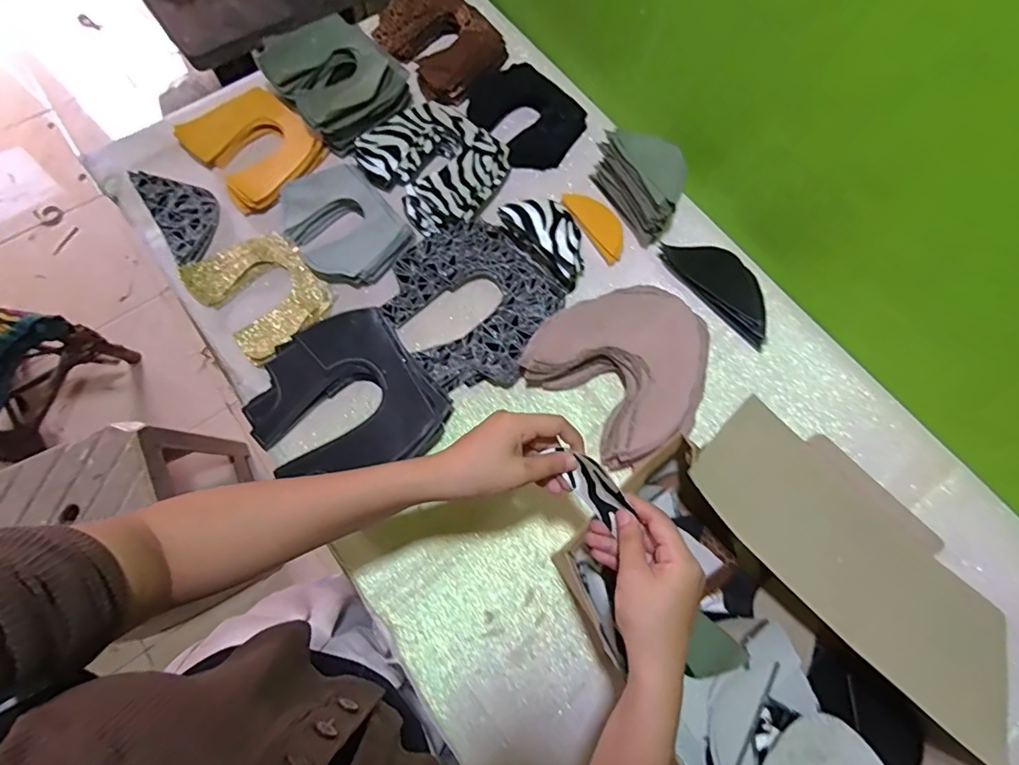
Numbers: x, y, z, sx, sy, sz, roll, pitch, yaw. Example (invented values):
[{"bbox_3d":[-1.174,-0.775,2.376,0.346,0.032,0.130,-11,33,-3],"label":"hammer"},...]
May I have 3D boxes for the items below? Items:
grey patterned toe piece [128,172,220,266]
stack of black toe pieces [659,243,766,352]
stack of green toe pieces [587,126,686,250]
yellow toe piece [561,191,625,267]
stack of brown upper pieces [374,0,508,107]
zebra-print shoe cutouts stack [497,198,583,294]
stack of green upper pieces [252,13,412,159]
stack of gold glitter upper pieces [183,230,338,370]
[{"bbox_3d":[-0.407,-0.215,0.648,0.071,0.018,0.145,-32,75,-12],"label":"grey patterned toe piece"},{"bbox_3d":[0.263,-0.119,0.632,0.070,0.023,0.161,-35,76,-13],"label":"stack of black toe pieces"},{"bbox_3d":[0.166,-0.249,0.645,0.060,0.091,0.125,-25,74,-10],"label":"stack of green toe pieces"},{"bbox_3d":[0.116,-0.206,0.665,0.054,0.016,0.104,-37,76,-14],"label":"yellow toe piece"},{"bbox_3d":[-0.101,-0.493,0.739,0.171,0.050,0.140,41,74,11],"label":"stack of brown upper pieces"},{"bbox_3d":[0.045,-0.174,0.627,0.119,0.060,0.055,42,74,11],"label":"zebra-print shoe cutouts stack"},{"bbox_3d":[-0.228,-0.399,0.684,0.156,0.066,0.146,41,74,11],"label":"stack of green upper pieces"},{"bbox_3d":[-0.297,-0.110,0.618,0.120,0.021,0.160,-43,78,-15],"label":"stack of gold glitter upper pieces"}]

